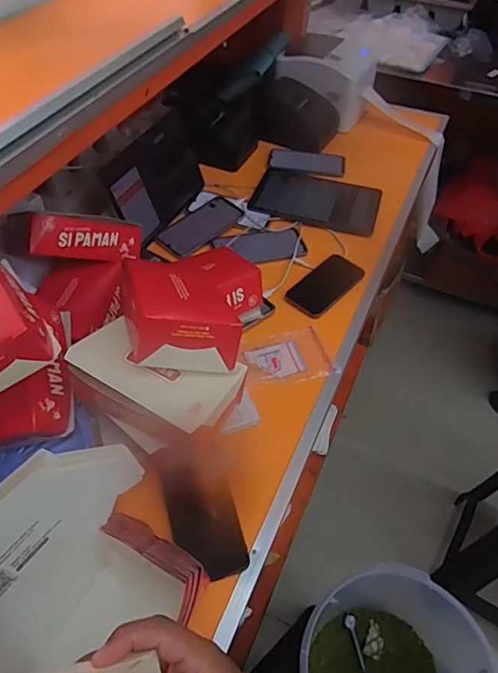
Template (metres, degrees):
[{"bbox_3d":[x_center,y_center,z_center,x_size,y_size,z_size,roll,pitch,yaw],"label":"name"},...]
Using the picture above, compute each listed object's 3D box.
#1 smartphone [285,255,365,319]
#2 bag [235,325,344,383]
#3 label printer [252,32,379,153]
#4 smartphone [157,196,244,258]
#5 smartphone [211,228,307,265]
[{"bbox_3d":[0.133,-0.089,0.877,0.078,0.015,0.144,37,58,27],"label":"smartphone"},{"bbox_3d":[0.057,0.030,0.788,0.138,0.006,0.097,-9,50,-10],"label":"bag"},{"bbox_3d":[0.163,-0.589,1.202,0.223,0.151,0.299,19,51,14],"label":"label printer"},{"bbox_3d":[-0.093,-0.217,0.976,0.087,0.015,0.166,35,57,25],"label":"smartphone"},{"bbox_3d":[0.022,-0.168,0.942,0.162,0.009,0.085,-13,51,-12],"label":"smartphone"}]

